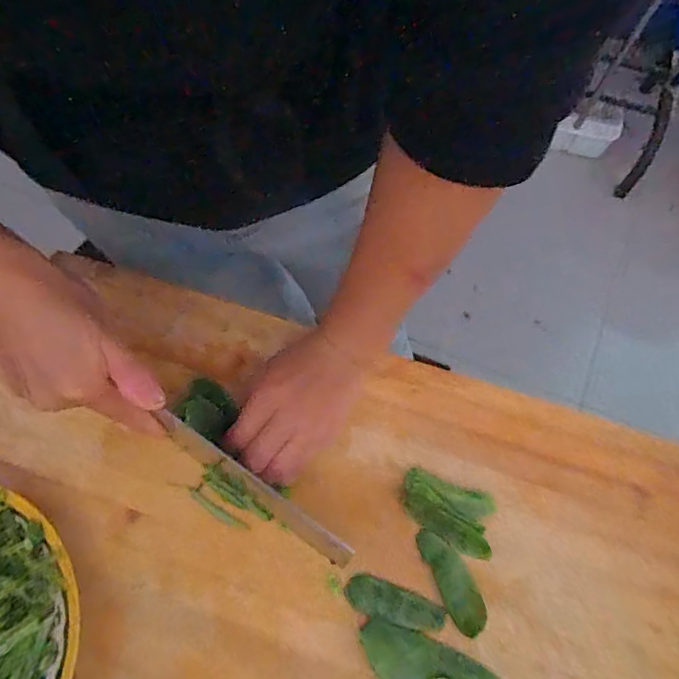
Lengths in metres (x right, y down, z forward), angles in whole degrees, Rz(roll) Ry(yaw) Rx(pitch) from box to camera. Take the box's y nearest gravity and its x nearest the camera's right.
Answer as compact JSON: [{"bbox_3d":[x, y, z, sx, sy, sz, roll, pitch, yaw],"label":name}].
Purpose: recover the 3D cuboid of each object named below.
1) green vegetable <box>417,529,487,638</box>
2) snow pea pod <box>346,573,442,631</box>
[{"bbox_3d":[0.076,0.162,0.344,0.023,0.010,0.068,-23,72,-6],"label":"green vegetable"},{"bbox_3d":[0.036,0.175,0.339,0.065,0.004,0.023,16,73,7],"label":"snow pea pod"}]

